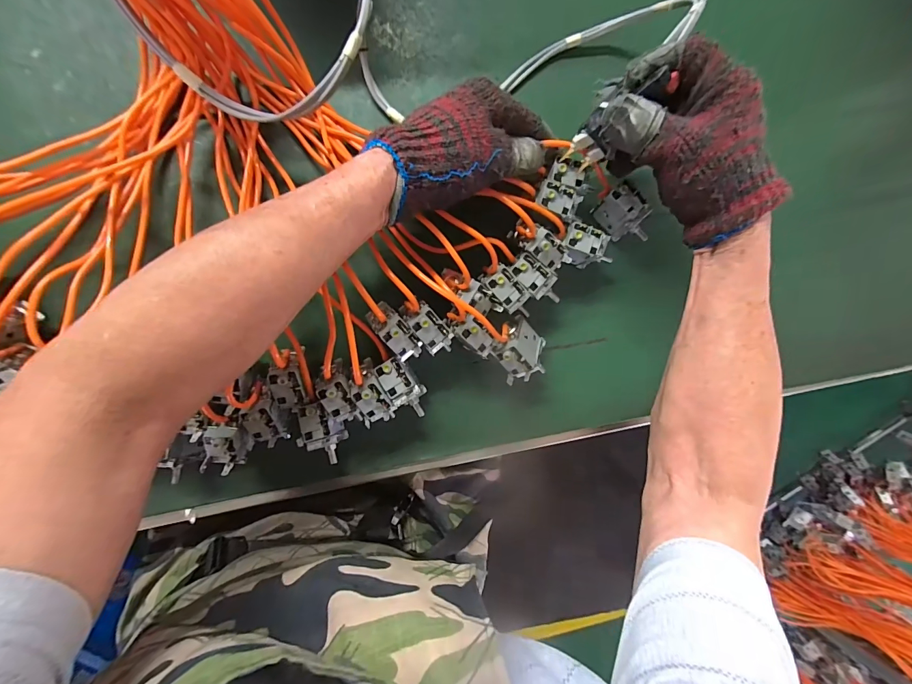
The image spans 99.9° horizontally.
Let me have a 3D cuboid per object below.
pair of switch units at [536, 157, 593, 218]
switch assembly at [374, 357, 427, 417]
[{"bbox_3d":[0.094,-0.131,0.330,0.038,0.014,0.044,28,89,-6],"label":"pair of switch units"},{"bbox_3d":[-0.045,0.040,0.338,0.027,0.039,0.056,-35,95,-4],"label":"switch assembly"}]

